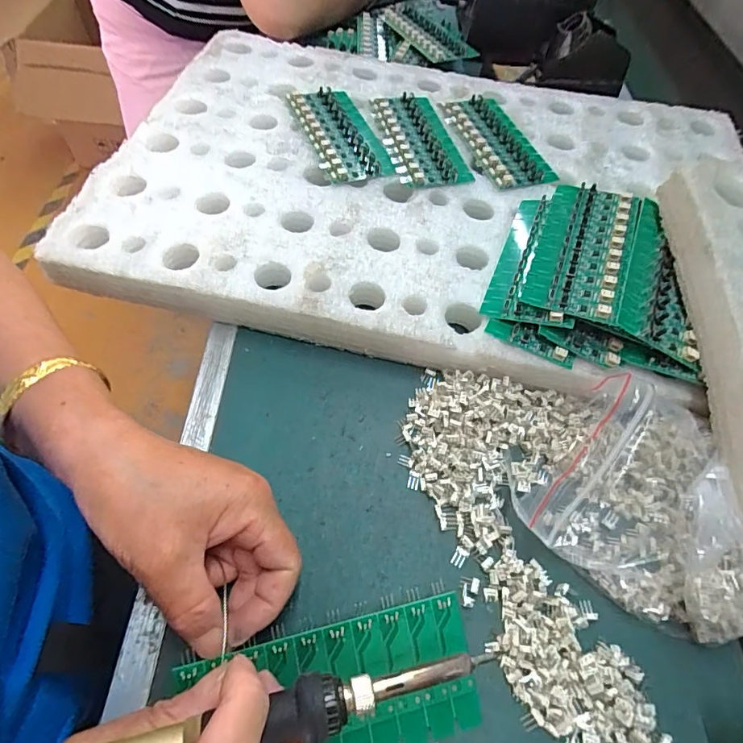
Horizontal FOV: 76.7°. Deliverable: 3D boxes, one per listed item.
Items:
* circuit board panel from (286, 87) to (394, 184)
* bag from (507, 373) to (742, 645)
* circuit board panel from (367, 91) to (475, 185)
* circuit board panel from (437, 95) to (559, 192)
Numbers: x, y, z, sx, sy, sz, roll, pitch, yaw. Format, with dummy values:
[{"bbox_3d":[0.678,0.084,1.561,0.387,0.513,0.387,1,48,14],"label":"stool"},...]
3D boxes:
[{"bbox_3d":[-0.030,-0.221,0.432,0.060,0.011,0.136,-16,59,-14],"label":"circuit board panel"},{"bbox_3d":[0.167,0.073,0.281,0.136,0.034,0.134,37,62,18],"label":"bag"},{"bbox_3d":[0.043,-0.217,0.436,0.067,0.009,0.129,-12,59,-12],"label":"circuit board panel"},{"bbox_3d":[0.117,-0.221,0.444,0.067,0.009,0.136,-12,59,-12],"label":"circuit board panel"}]

